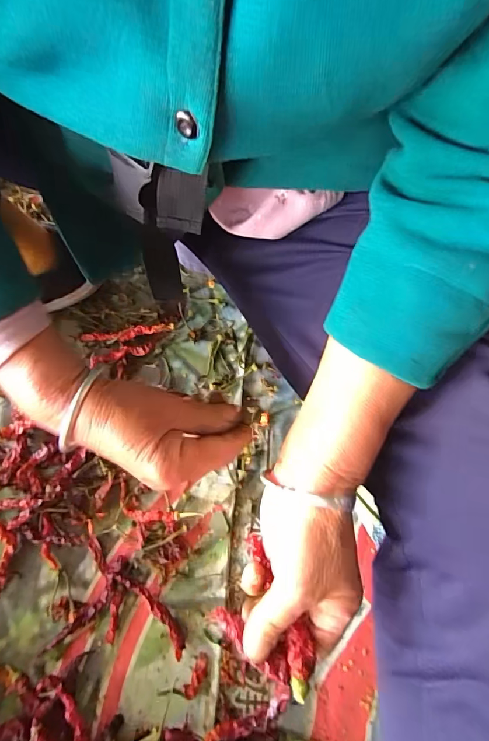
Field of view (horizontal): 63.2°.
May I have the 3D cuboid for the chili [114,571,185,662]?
[{"bbox_3d":[-0.084,0.219,0.366,0.017,0.016,0.091,-41,74,-18],"label":"chili"}]

